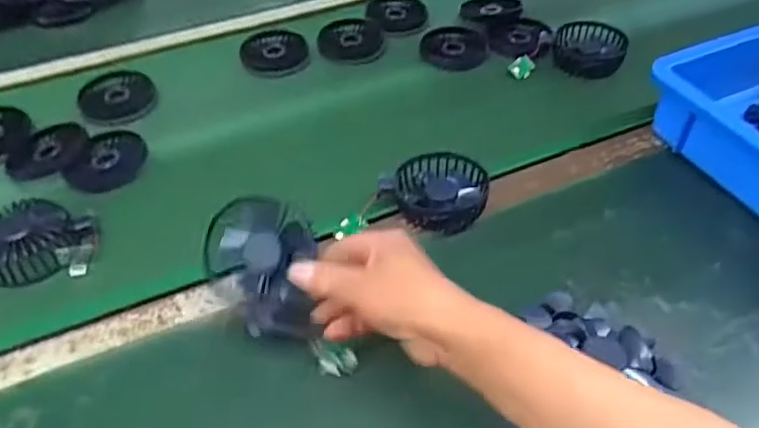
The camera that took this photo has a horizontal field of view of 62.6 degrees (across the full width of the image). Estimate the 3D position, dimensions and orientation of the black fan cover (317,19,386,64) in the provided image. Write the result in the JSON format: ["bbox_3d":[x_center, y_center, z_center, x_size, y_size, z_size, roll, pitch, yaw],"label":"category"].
[{"bbox_3d":[-0.037,-0.229,0.819,0.084,0.010,0.097,-17,49,-15],"label":"black fan cover"}]

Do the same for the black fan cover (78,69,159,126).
[{"bbox_3d":[-0.310,-0.138,0.742,0.085,0.016,0.095,-9,47,-8],"label":"black fan cover"}]

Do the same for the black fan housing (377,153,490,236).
[{"bbox_3d":[0.059,-0.020,0.600,0.091,0.030,0.092,0,46,0],"label":"black fan housing"}]

